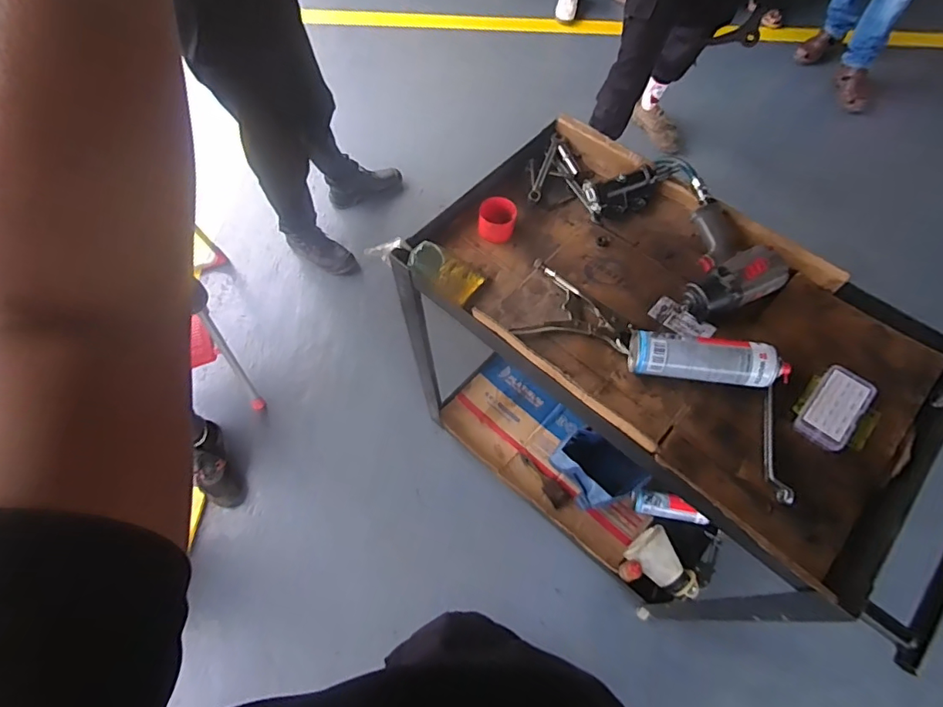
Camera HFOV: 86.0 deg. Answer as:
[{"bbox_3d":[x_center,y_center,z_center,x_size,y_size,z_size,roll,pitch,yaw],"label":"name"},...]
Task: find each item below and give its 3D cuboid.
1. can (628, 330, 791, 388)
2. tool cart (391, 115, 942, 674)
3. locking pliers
[{"bbox_3d":[0.350,0.015,0.747,0.220,0.066,0.063,9,64,6],"label":"can"},{"bbox_3d":[0.354,0.131,1.144,0.916,0.827,0.477,40,71,19],"label":"tool cart"},{"bbox_3d":[0.171,-0.062,0.816,0.181,0.022,0.134,20,66,11],"label":"locking pliers"}]

